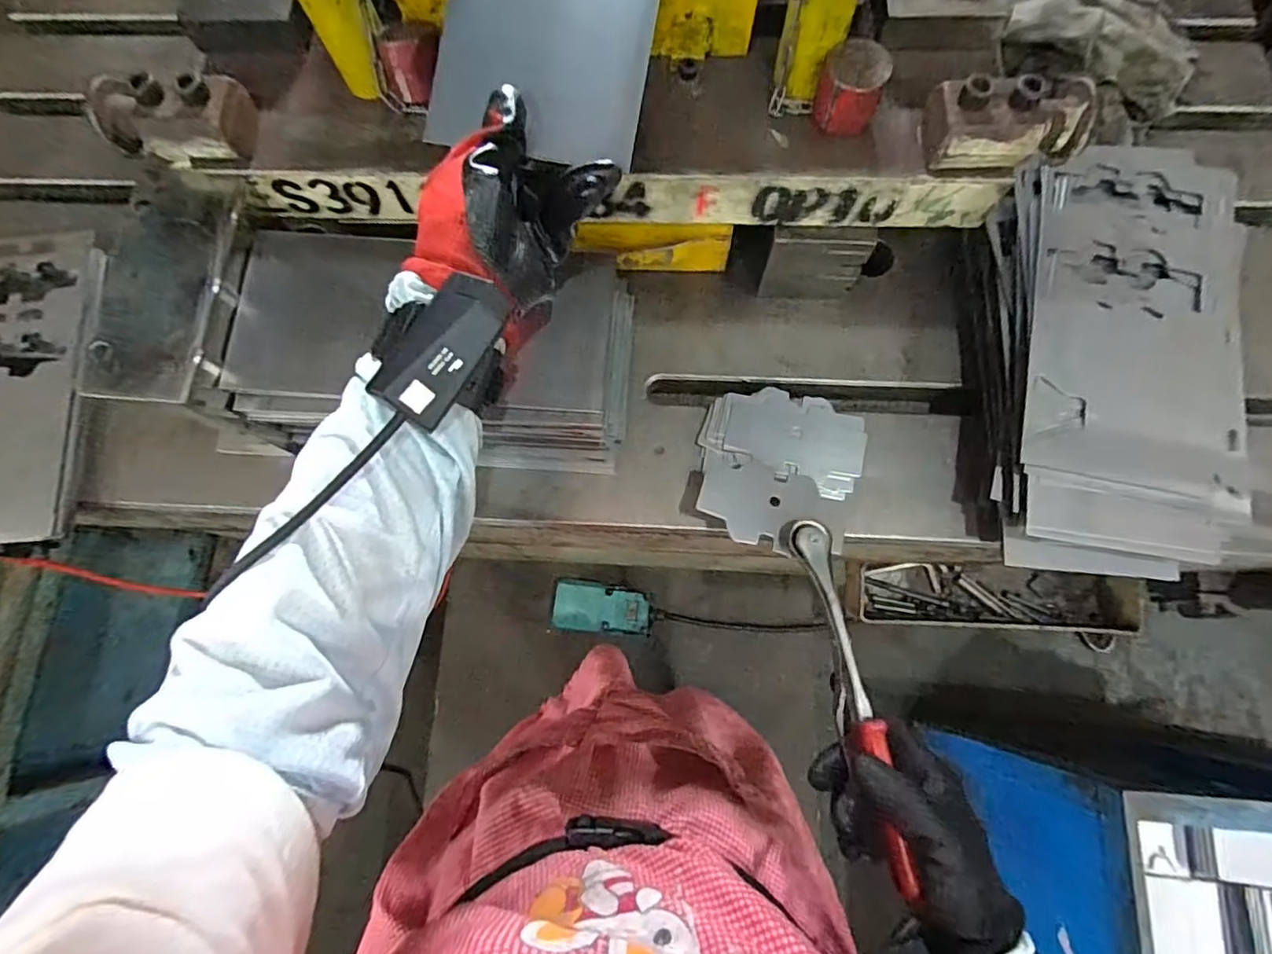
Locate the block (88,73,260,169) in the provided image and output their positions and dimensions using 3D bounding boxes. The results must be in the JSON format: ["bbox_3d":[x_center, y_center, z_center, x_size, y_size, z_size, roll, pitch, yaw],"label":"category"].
[{"bbox_3d":[-0.302,-0.235,0.388,0.089,0.049,0.044,1,76,2],"label":"block"}]

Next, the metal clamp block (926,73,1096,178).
[{"bbox_3d":[0.226,-0.215,0.363,0.092,0.044,0.045,2,76,2],"label":"metal clamp block"}]

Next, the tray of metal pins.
[{"bbox_3d":[0.410,0.141,0.682,0.306,0.044,0.079,5,76,3],"label":"tray of metal pins"}]

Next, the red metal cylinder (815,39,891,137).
[{"bbox_3d":[0.134,-0.243,0.369,0.038,0.035,0.039,16,77,6],"label":"red metal cylinder"}]

